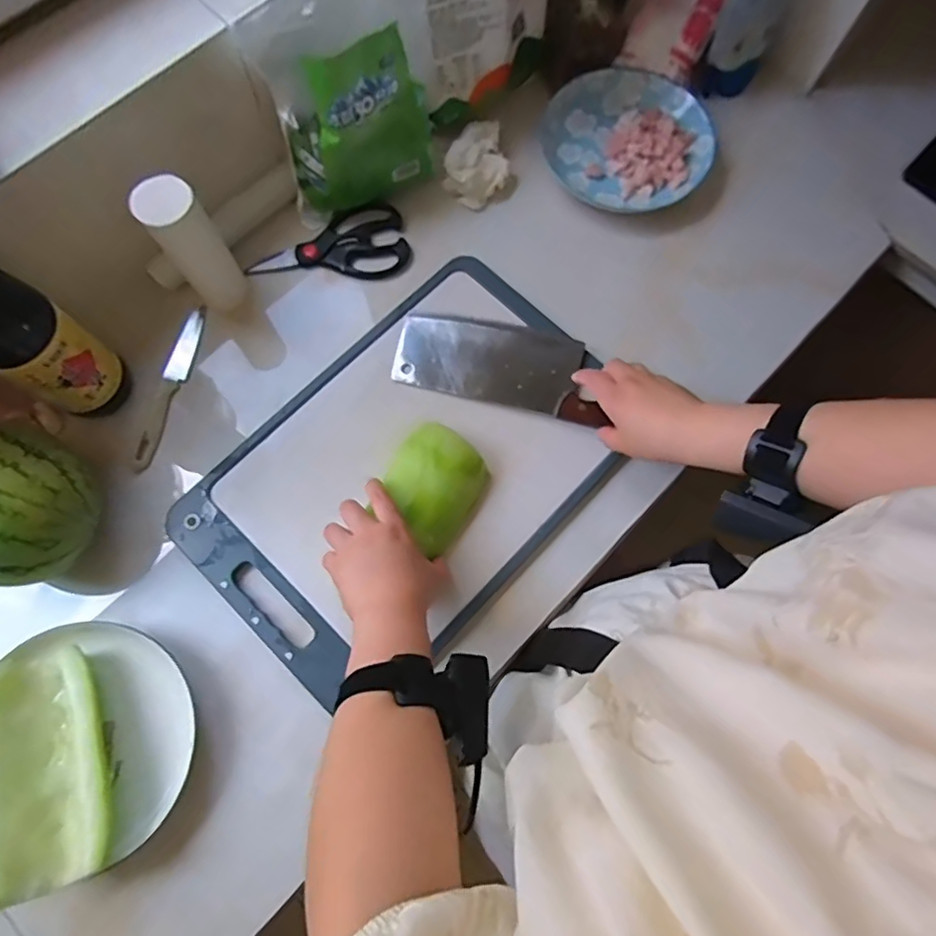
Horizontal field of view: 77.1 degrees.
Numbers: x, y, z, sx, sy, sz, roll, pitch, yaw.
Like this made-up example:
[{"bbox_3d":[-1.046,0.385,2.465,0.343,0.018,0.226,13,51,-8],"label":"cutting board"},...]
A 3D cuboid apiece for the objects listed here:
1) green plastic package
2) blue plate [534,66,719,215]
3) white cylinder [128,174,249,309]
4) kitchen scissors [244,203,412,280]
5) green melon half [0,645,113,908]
[{"bbox_3d":[-0.103,-0.346,0.600,0.157,0.159,0.064,-30,79,-6],"label":"green plastic package"},{"bbox_3d":[0.187,-0.385,0.695,0.191,0.028,0.182,0,77,0],"label":"blue plate"},{"bbox_3d":[-0.257,-0.208,0.562,0.051,0.137,0.058,-41,80,-8],"label":"white cylinder"},{"bbox_3d":[-0.155,-0.243,0.653,0.174,0.015,0.087,-16,77,-3],"label":"kitchen scissors"},{"bbox_3d":[-0.341,0.240,0.479,0.079,0.078,0.174,-23,78,-5],"label":"green melon half"}]

